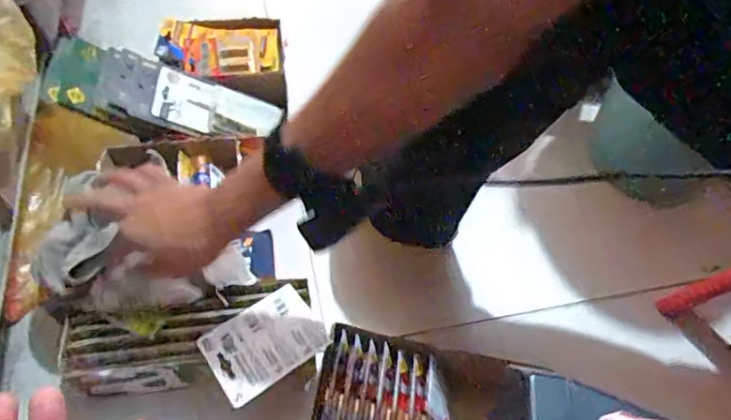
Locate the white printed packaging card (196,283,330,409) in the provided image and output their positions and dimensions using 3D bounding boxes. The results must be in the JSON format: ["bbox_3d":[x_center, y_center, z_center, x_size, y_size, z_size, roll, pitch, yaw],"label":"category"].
[{"bbox_3d":[-0.106,0.138,0.555,0.118,0.014,0.086,-30,63,-22],"label":"white printed packaging card"}]

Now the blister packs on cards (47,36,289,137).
[{"bbox_3d":[-0.269,-0.165,0.733,0.292,0.023,0.109,11,53,-22],"label":"blister packs on cards"}]

